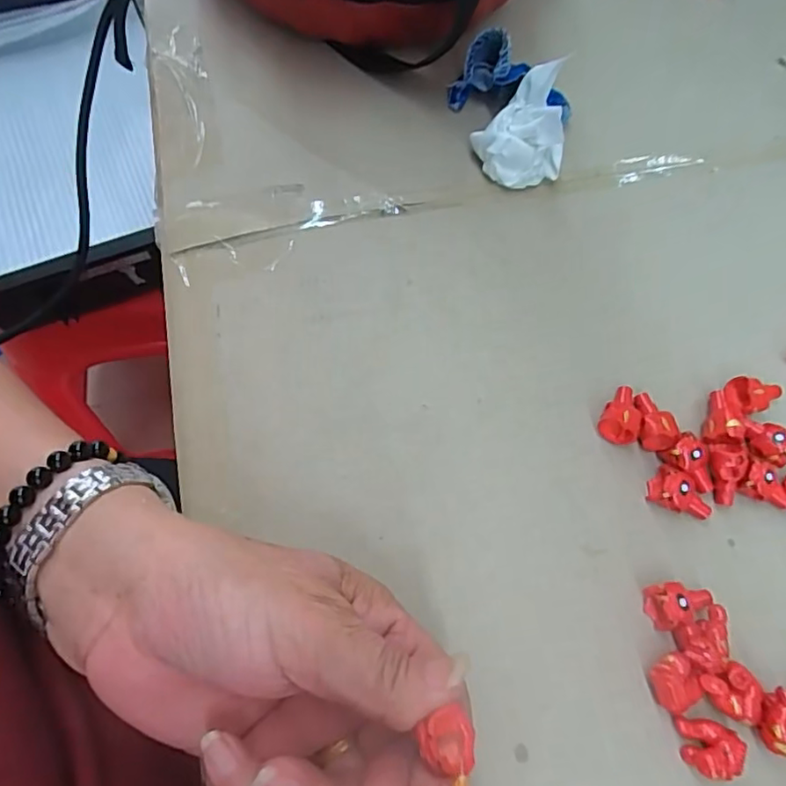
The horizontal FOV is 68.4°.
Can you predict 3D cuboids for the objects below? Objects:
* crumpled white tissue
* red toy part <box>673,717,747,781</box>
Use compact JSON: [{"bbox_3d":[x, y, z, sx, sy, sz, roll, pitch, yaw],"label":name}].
[{"bbox_3d":[0.070,-0.148,0.315,0.046,0.037,0.061,7,67,4],"label":"crumpled white tissue"},{"bbox_3d":[0.117,0.130,0.211,0.020,0.011,0.018,2,67,1],"label":"red toy part"}]

